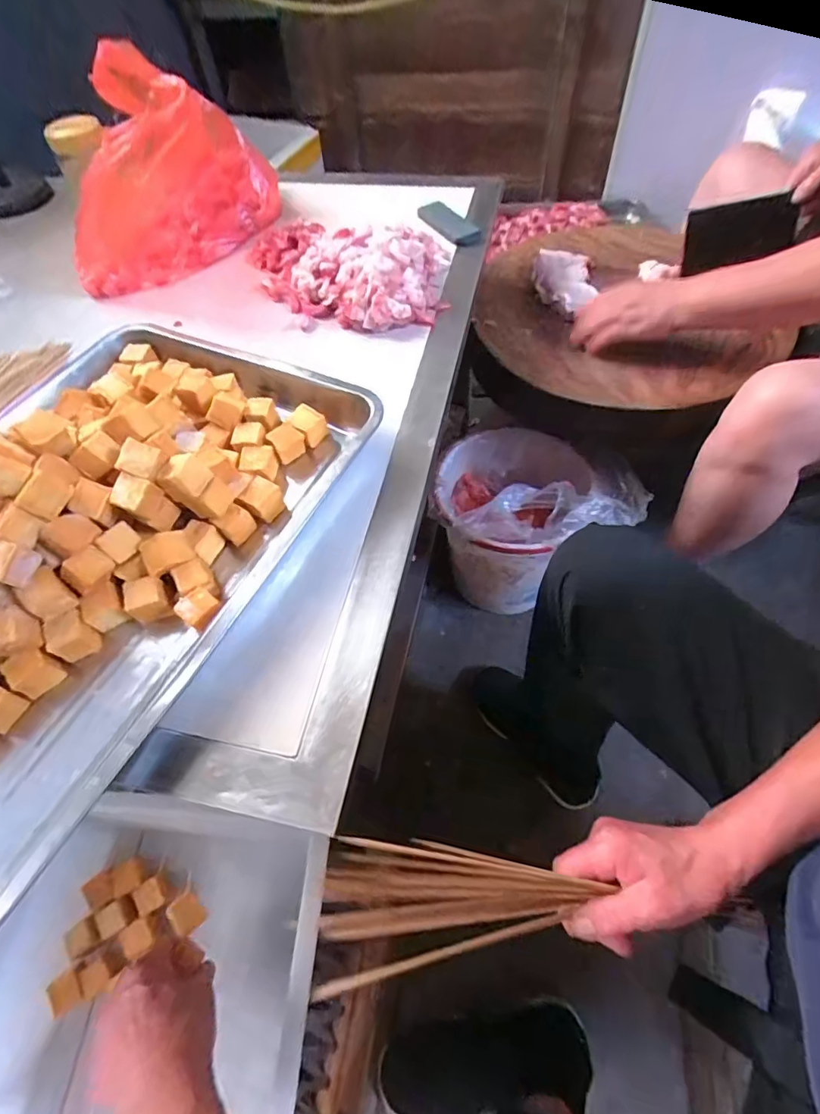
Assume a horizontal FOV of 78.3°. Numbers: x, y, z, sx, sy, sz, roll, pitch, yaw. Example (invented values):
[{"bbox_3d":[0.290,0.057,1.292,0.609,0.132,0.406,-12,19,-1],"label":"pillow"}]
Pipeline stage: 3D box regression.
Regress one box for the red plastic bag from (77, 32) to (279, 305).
[{"bbox_3d":[-0.289,-0.446,0.579,0.171,0.189,0.208,9,59,10],"label":"red plastic bag"}]

